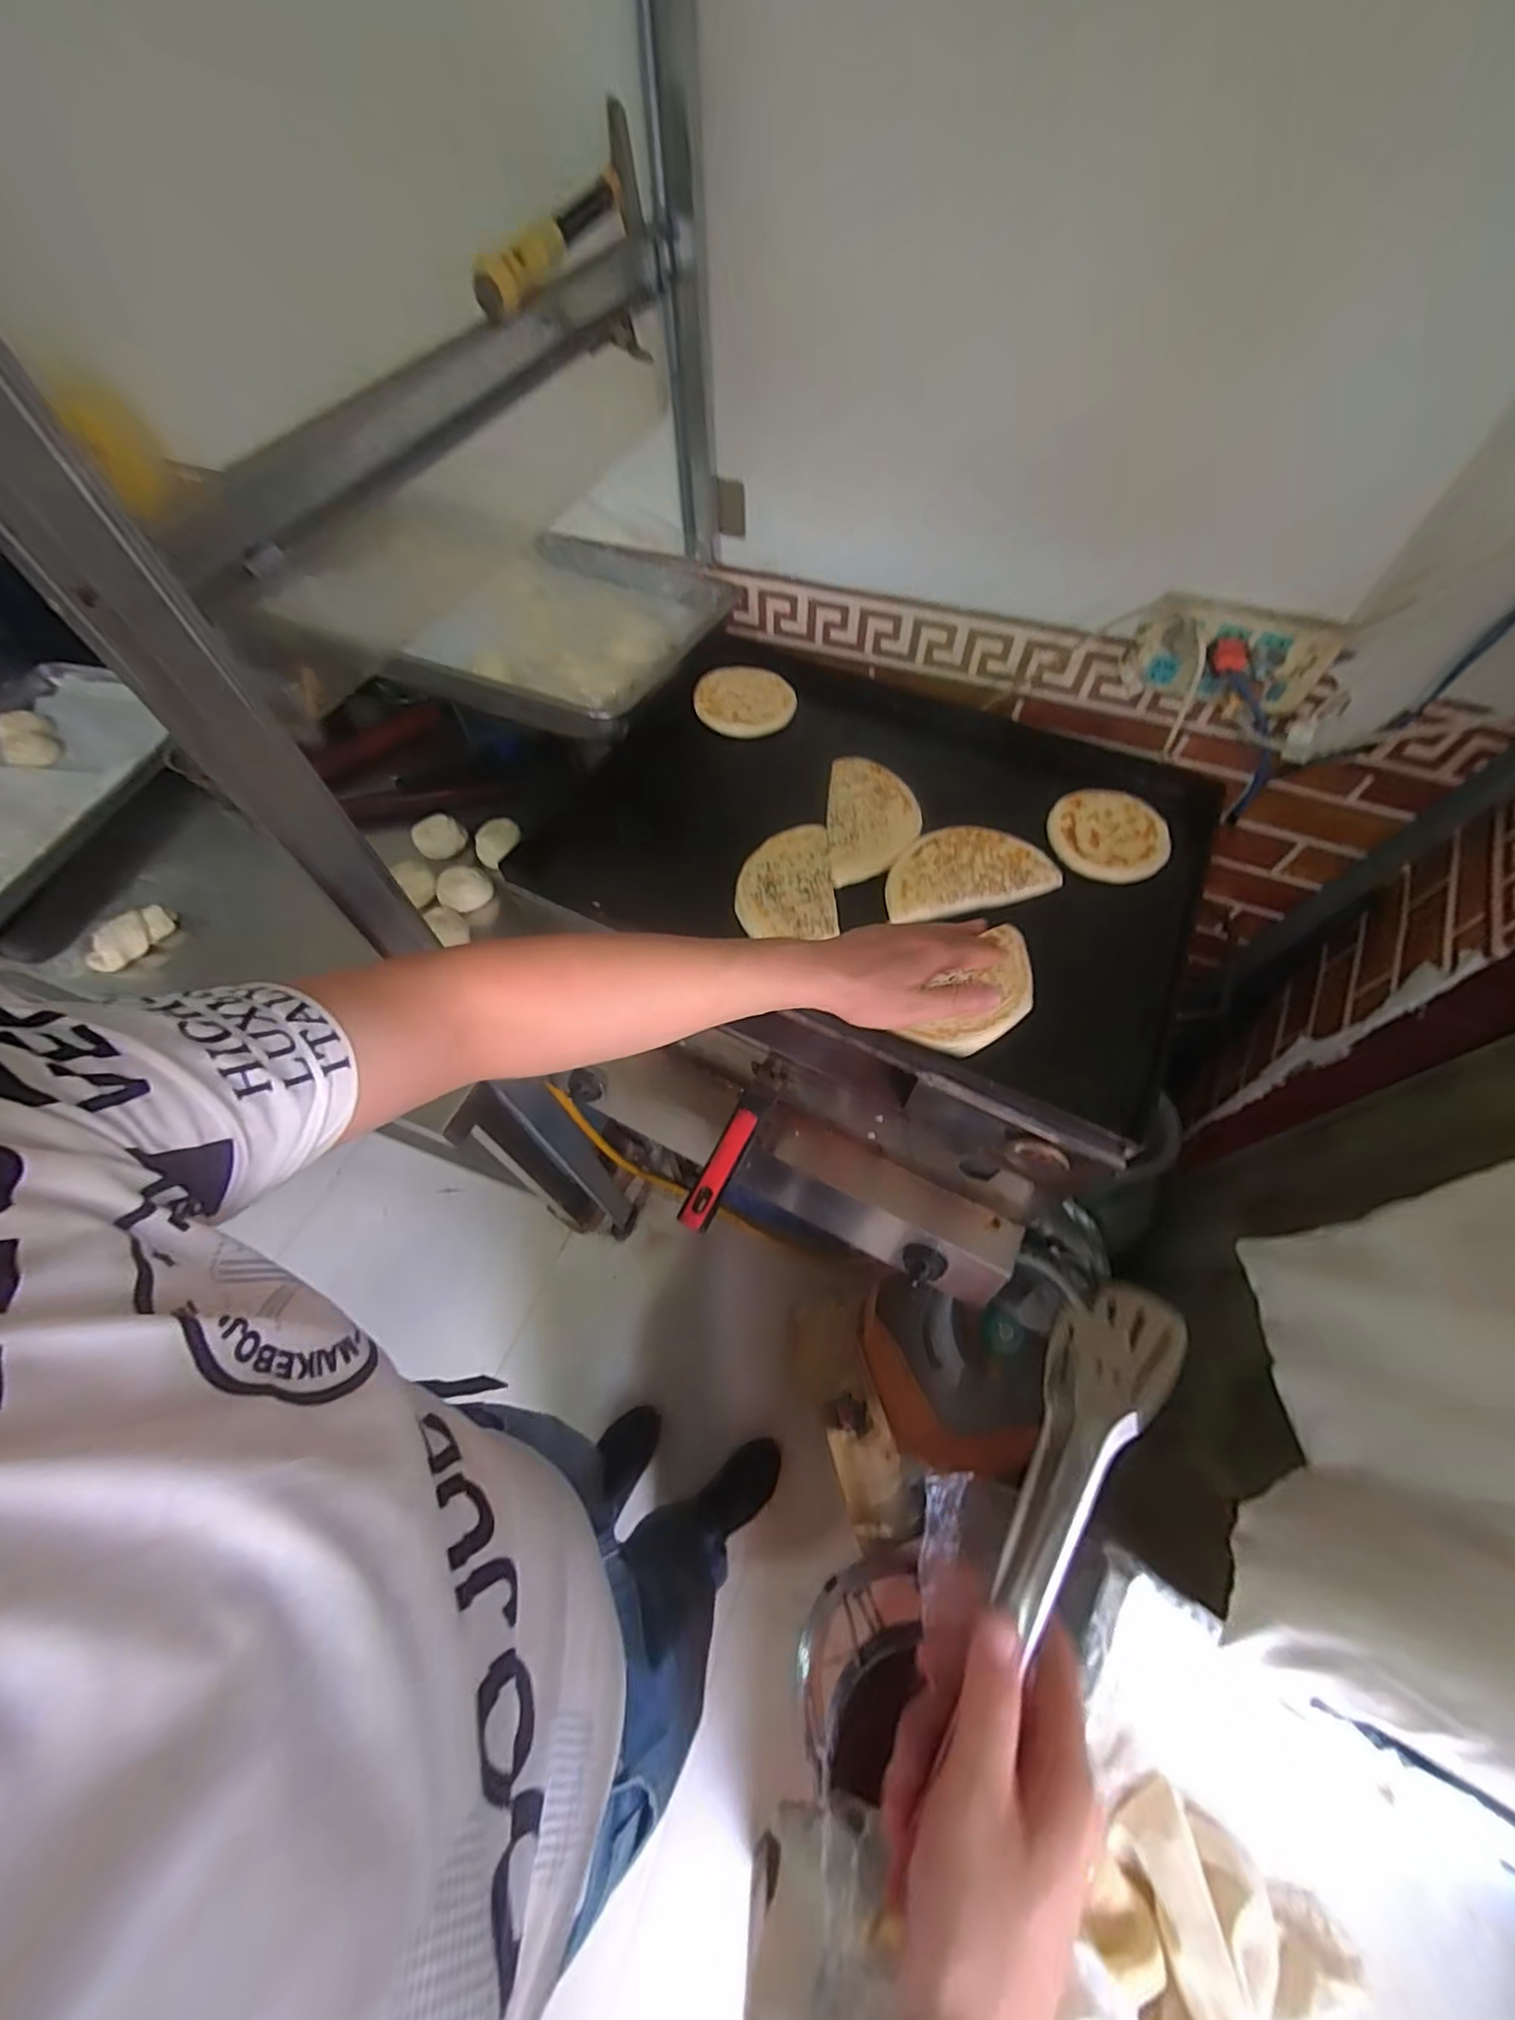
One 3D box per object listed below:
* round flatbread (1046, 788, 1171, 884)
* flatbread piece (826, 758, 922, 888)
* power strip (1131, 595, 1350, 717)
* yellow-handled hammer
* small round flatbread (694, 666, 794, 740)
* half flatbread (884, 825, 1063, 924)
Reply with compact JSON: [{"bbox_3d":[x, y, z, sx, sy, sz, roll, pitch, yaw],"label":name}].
[{"bbox_3d":[0.389,-0.198,0.720,0.122,0.020,0.122,0,59,0],"label":"round flatbread"},{"bbox_3d":[0.130,-0.214,0.723,0.101,0.024,0.169,2,59,1],"label":"flatbread piece"},{"bbox_3d":[0.534,-0.391,0.734,0.197,0.105,0.070,17,60,10],"label":"power strip"},{"bbox_3d":[-0.152,-0.634,0.509,0.037,0.087,0.269,14,60,8],"label":"yellow-handled hammer"},{"bbox_3d":[-0.015,-0.401,0.835,0.124,0.014,0.110,22,74,6],"label":"small round flatbread"},{"bbox_3d":[0.219,-0.150,0.686,0.177,0.027,0.093,-13,60,-8],"label":"half flatbread"}]

